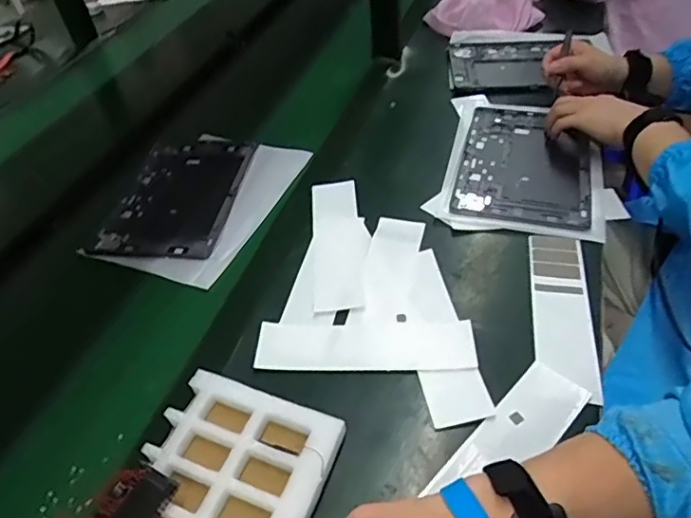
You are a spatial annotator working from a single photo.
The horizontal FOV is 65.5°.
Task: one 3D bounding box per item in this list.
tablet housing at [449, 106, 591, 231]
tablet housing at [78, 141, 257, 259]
[{"bbox_3d":[0.249,-0.137,0.748,0.168,0.011,0.253,9,48,16],"label":"tablet housing"},{"bbox_3d":[-0.237,-0.093,0.758,0.171,0.017,0.255,1,46,8],"label":"tablet housing"}]

